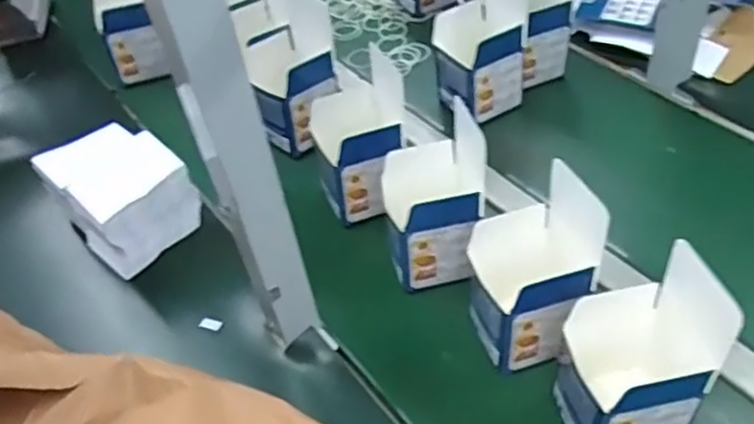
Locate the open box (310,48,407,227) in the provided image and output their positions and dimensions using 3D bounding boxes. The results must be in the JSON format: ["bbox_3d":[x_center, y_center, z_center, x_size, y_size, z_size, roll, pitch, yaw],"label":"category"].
[{"bbox_3d":[-0.022,-0.078,0.787,0.086,0.157,0.111,-16,36,-13],"label":"open box"}]

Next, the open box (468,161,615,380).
[{"bbox_3d":[0.132,0.052,0.620,0.090,0.167,0.096,-14,36,-10],"label":"open box"}]

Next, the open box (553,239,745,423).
[{"bbox_3d":[0.204,0.125,0.559,0.093,0.161,0.112,-11,35,-6],"label":"open box"}]

